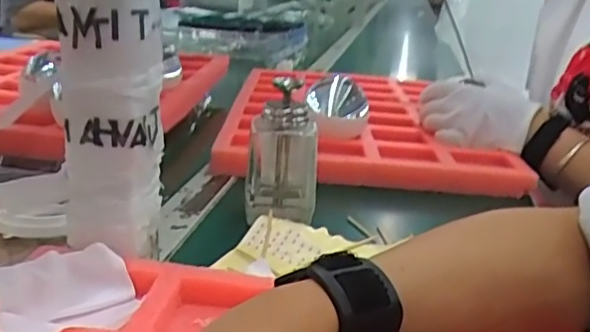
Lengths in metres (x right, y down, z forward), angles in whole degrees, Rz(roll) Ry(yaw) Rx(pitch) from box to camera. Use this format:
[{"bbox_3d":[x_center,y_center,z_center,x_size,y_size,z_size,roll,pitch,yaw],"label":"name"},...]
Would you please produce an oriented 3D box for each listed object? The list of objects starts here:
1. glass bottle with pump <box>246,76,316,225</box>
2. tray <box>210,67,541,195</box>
[{"bbox_3d":[-0.011,-0.015,0.517,0.058,0.111,0.059,4,18,-3],"label":"glass bottle with pump"},{"bbox_3d":[0.086,-0.080,0.846,0.325,0.052,0.532,5,18,0],"label":"tray"}]

